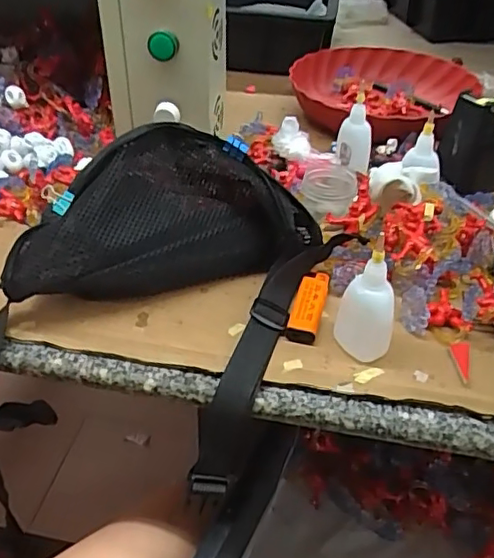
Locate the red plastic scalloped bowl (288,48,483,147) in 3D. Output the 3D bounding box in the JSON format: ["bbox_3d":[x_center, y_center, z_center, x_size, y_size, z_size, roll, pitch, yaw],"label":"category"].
[{"bbox_3d":[0.171,-0.241,0.778,0.237,0.060,0.257,1,39,-1],"label":"red plastic scalloped bowl"}]

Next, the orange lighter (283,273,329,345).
[{"bbox_3d":[0.050,0.021,0.474,0.024,0.014,0.080,11,40,12],"label":"orange lighter"}]

